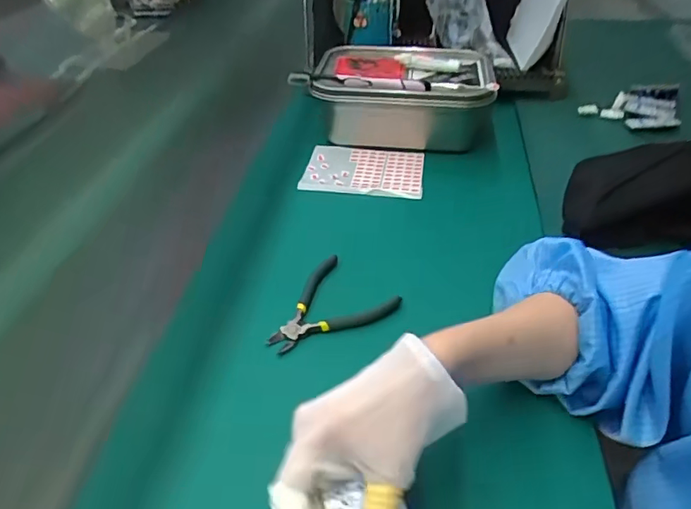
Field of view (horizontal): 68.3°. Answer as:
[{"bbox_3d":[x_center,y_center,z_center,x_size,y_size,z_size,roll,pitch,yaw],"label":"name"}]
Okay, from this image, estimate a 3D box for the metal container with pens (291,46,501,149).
[{"bbox_3d":[0.069,-0.224,0.716,0.261,0.089,0.163,1,41,5],"label":"metal container with pens"}]

